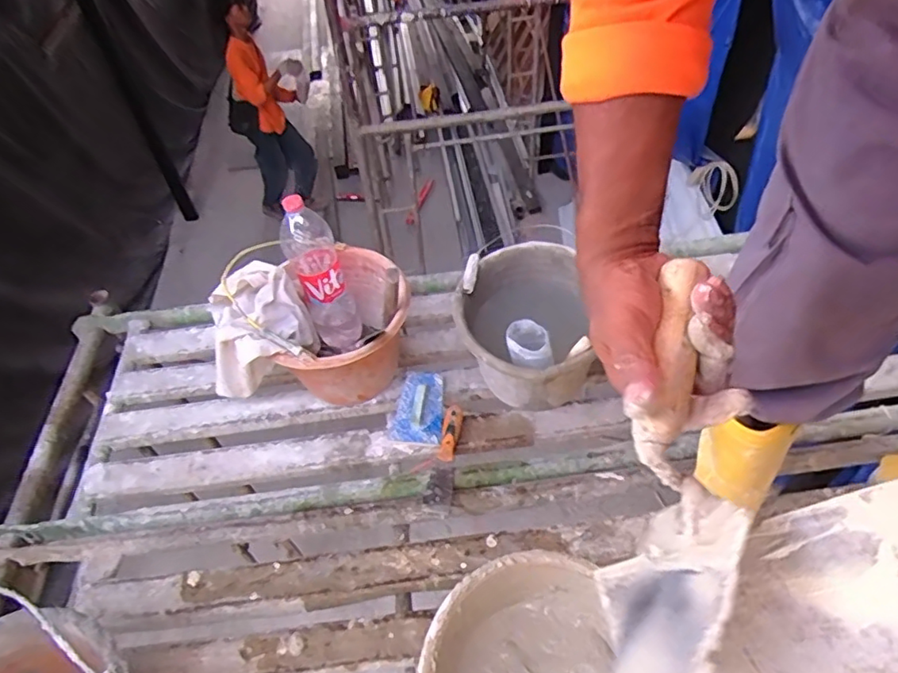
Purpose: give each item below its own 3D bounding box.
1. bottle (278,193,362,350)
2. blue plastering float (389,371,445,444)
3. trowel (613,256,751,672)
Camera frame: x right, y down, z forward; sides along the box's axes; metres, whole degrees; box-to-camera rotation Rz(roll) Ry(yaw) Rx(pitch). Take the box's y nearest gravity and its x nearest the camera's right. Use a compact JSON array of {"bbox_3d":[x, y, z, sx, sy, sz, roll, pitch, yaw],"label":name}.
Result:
[{"bbox_3d":[-0.236,-0.098,1.044,0.094,0.304,0.101,-17,50,-10],"label":"bottle"},{"bbox_3d":[-0.054,0.124,1.055,0.096,0.038,0.155,3,49,10],"label":"blue plastering float"},{"bbox_3d":[0.137,0.087,0.346,0.055,0.082,0.278,6,72,12],"label":"trowel"}]

